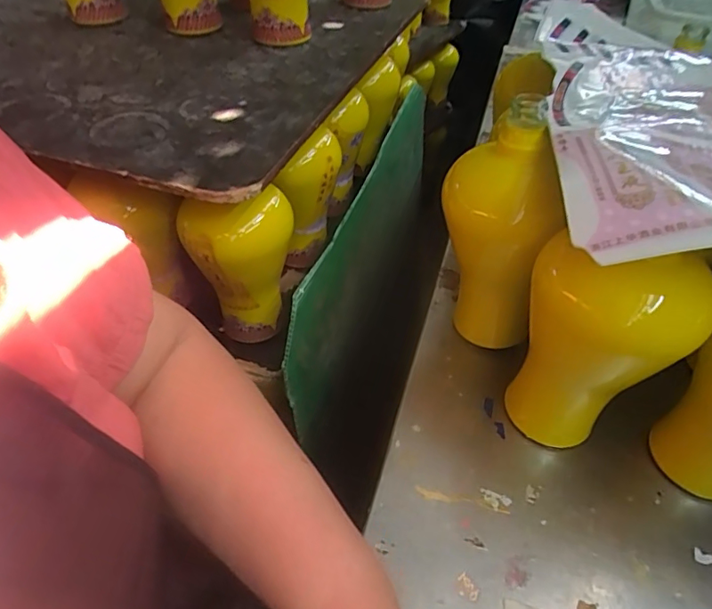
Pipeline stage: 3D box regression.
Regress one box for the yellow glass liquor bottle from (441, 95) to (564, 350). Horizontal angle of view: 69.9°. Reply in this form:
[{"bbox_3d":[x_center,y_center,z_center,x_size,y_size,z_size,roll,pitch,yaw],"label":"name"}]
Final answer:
[{"bbox_3d":[0.105,-0.045,0.412,0.073,0.212,0.085,3,43,1],"label":"yellow glass liquor bottle"}]

